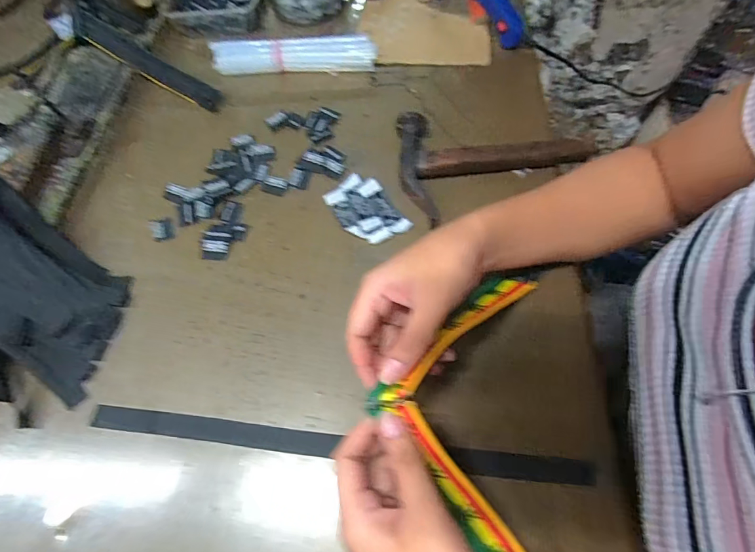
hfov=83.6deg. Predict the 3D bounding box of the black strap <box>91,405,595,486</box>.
[{"bbox_3d":[-0.035,0.123,0.311,0.369,0.005,0.018,5,63,5],"label":"black strap"}]

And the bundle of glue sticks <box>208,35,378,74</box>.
[{"bbox_3d":[-0.097,-0.256,0.489,0.186,0.028,0.027,-3,63,1],"label":"bundle of glue sticks"}]

